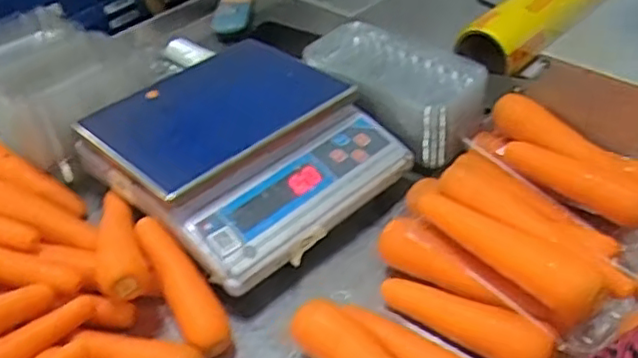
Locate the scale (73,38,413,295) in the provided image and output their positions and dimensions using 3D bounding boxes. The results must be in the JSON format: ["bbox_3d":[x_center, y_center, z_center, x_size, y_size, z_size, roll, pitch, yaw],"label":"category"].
[{"bbox_3d":[-0.093,-0.046,0.759,0.292,0.096,0.280,29,49,35],"label":"scale"}]

